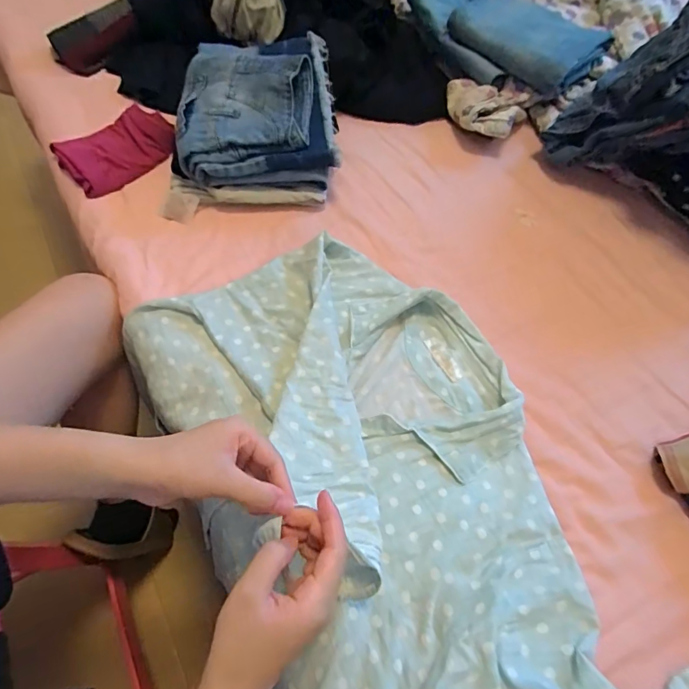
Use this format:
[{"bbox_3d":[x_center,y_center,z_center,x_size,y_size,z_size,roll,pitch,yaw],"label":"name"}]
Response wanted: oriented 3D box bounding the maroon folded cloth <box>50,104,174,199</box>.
[{"bbox_3d":[-0.332,-0.285,0.650,0.153,0.045,0.108,-34,66,-21],"label":"maroon folded cloth"}]

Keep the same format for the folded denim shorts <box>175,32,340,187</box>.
[{"bbox_3d":[-0.126,-0.348,0.628,0.214,0.067,0.260,-3,59,-5],"label":"folded denim shorts"}]

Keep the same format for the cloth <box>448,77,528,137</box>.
[{"bbox_3d":[0.229,-0.380,0.736,0.137,0.055,0.127,15,59,6],"label":"cloth"}]

